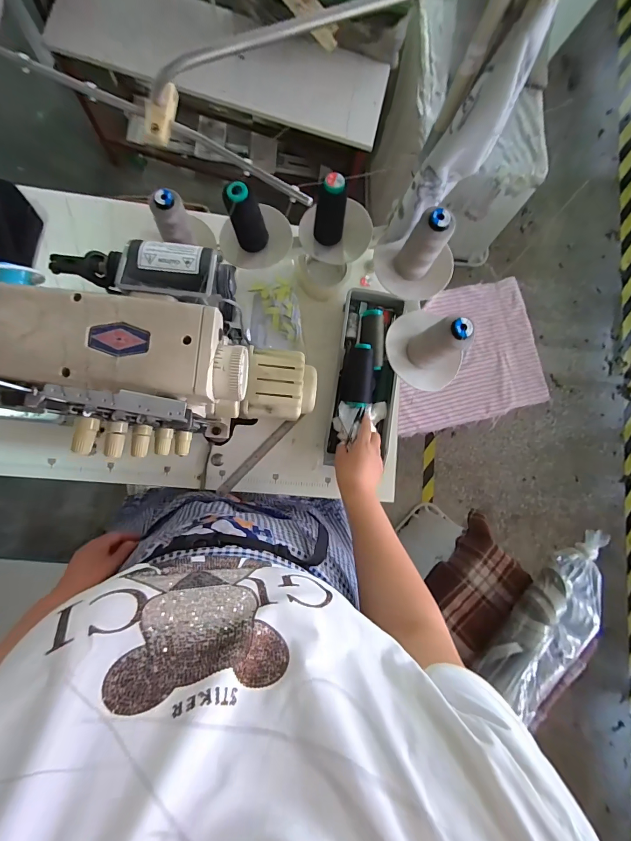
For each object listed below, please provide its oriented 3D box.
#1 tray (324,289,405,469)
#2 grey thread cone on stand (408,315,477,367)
[{"bbox_3d":[0.097,-0.085,0.710,0.116,0.056,0.332,8,82,-6],"label":"tray"},{"bbox_3d":[0.170,-0.110,0.505,0.056,0.099,0.051,1,83,-7],"label":"grey thread cone on stand"}]

